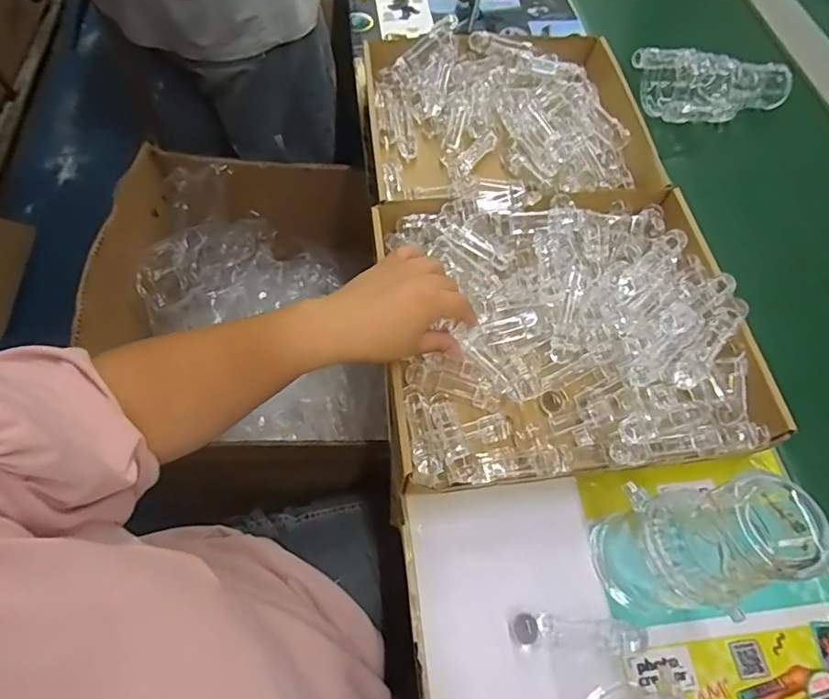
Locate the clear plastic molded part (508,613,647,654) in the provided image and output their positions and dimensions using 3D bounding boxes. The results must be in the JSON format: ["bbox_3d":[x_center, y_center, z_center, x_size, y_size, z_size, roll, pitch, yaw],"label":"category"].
[{"bbox_3d":[0.119,0.208,0.385,0.093,0.022,0.020,4,62,-1],"label":"clear plastic molded part"}]

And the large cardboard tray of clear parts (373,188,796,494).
[{"bbox_3d":[0.133,-0.023,0.475,0.310,0.064,0.268,-3,62,-5],"label":"large cardboard tray of clear parts"}]

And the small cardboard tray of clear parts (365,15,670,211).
[{"bbox_3d":[0.108,-0.255,0.603,0.305,0.068,0.285,-8,63,-8],"label":"small cardboard tray of clear parts"}]

